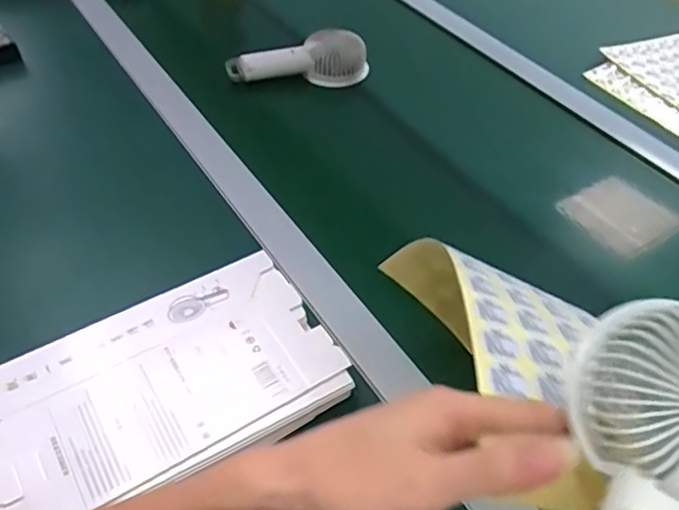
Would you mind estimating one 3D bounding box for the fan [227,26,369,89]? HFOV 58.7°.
[{"bbox_3d":[-0.055,-0.245,0.772,0.181,0.066,0.046,-10,48,-12],"label":"fan"}]

